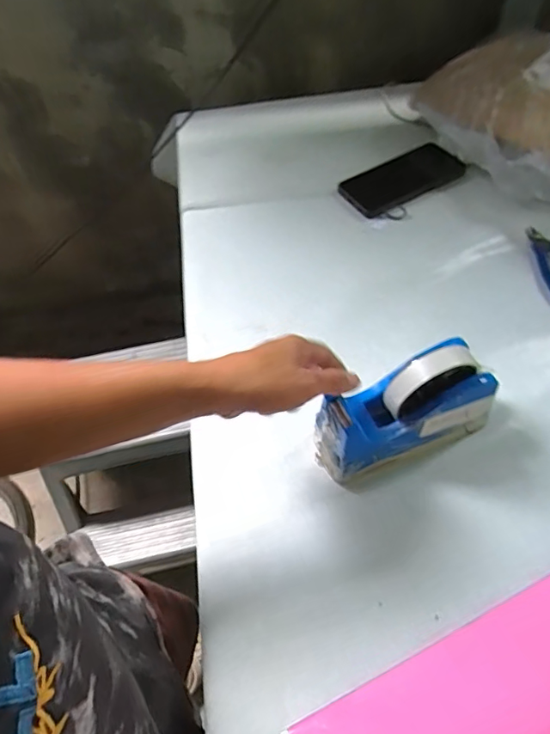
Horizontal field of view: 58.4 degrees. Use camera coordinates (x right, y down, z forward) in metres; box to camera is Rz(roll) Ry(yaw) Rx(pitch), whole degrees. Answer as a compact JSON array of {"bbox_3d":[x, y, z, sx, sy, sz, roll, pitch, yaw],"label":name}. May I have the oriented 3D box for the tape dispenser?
[{"bbox_3d":[0.116,0.038,0.439,0.156,0.110,0.061,-18,57,-8],"label":"tape dispenser"}]

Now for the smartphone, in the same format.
[{"bbox_3d":[0.179,-0.265,0.691,0.170,0.010,0.085,-25,58,-13],"label":"smartphone"}]

